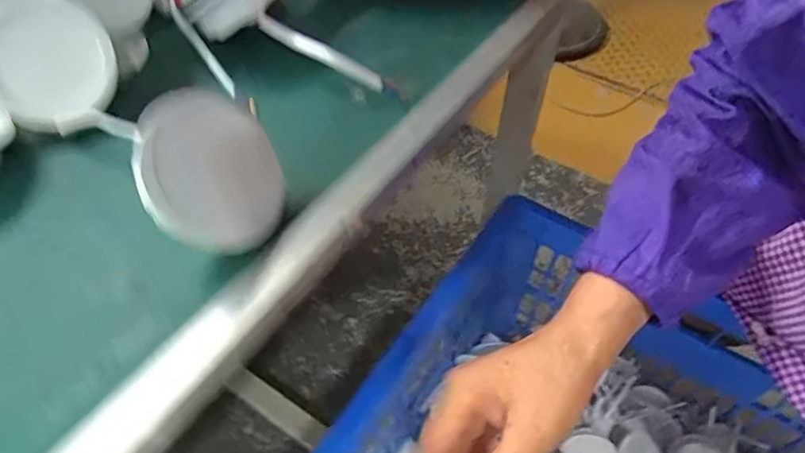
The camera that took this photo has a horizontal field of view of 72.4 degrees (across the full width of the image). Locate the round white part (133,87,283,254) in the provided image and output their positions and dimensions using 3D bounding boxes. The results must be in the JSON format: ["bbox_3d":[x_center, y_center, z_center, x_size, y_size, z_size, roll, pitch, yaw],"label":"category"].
[{"bbox_3d":[-0.092,-0.029,0.263,0.069,0.011,0.078,17,61,-41],"label":"round white part"}]

